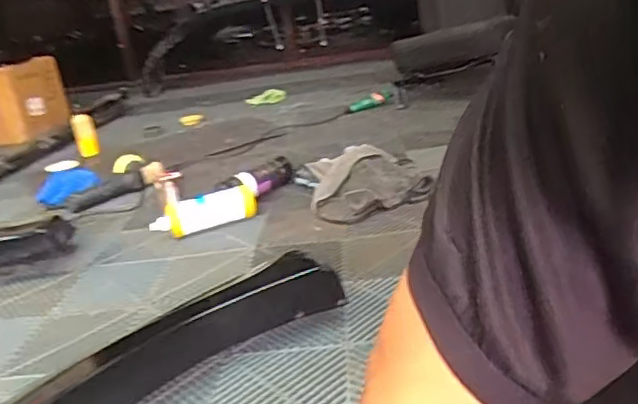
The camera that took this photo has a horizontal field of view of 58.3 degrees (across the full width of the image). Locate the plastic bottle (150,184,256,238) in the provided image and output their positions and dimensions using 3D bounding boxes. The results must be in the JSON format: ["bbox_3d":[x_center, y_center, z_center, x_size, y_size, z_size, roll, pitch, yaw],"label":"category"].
[{"bbox_3d":[-0.277,0.026,1.413,0.255,0.078,0.072,-19,24,-25],"label":"plastic bottle"}]

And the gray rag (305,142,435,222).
[{"bbox_3d":[0.125,-0.061,1.486,0.294,0.085,0.351,-7,22,1],"label":"gray rag"}]

